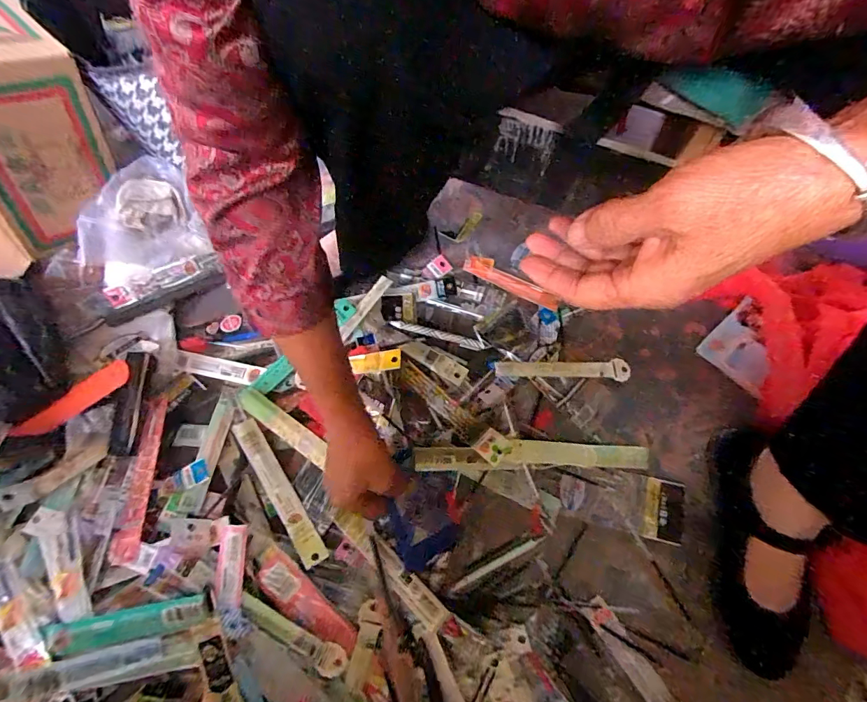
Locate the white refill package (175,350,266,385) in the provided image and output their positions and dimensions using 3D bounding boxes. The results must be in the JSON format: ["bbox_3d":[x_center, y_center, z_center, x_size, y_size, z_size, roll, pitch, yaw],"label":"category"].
[{"bbox_3d":[-0.267,0.021,0.510,0.111,0.006,0.025,12,74,2],"label":"white refill package"}]

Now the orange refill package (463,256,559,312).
[{"bbox_3d":[0.104,-0.092,0.542,0.131,0.007,0.029,26,75,5],"label":"orange refill package"}]

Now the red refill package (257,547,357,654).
[{"bbox_3d":[-0.129,0.251,0.412,0.122,0.008,0.032,41,63,6],"label":"red refill package"}]

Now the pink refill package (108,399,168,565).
[{"bbox_3d":[-0.312,0.132,0.443,0.025,0.008,0.170,-7,59,-4],"label":"pink refill package"}]

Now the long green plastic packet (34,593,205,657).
[{"bbox_3d":[-0.272,0.241,0.365,0.144,0.020,0.025,-10,73,-3],"label":"long green plastic packet"}]

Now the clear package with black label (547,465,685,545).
[{"bbox_3d":[0.209,0.166,0.463,0.137,0.007,0.063,14,74,2],"label":"clear package with black label"}]

